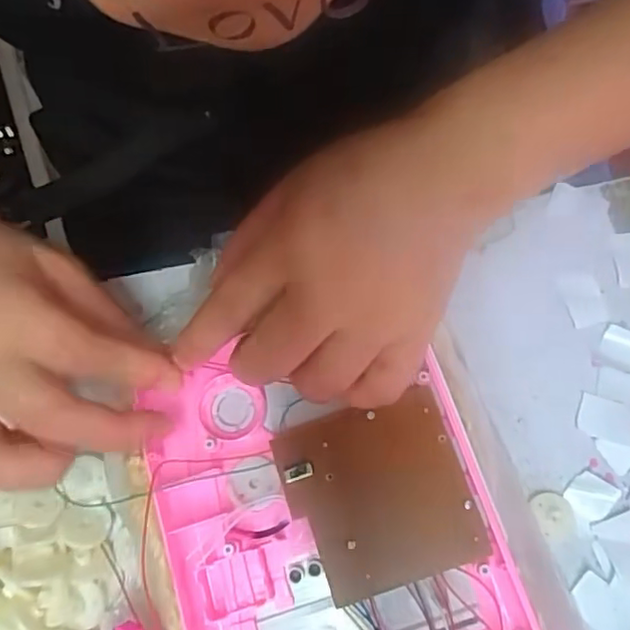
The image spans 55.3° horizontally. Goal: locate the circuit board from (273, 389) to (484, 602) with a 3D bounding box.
[{"bbox_3d":[0.026,0.075,0.253,0.072,0.004,0.072,-19,74,-3],"label":"circuit board"}]

